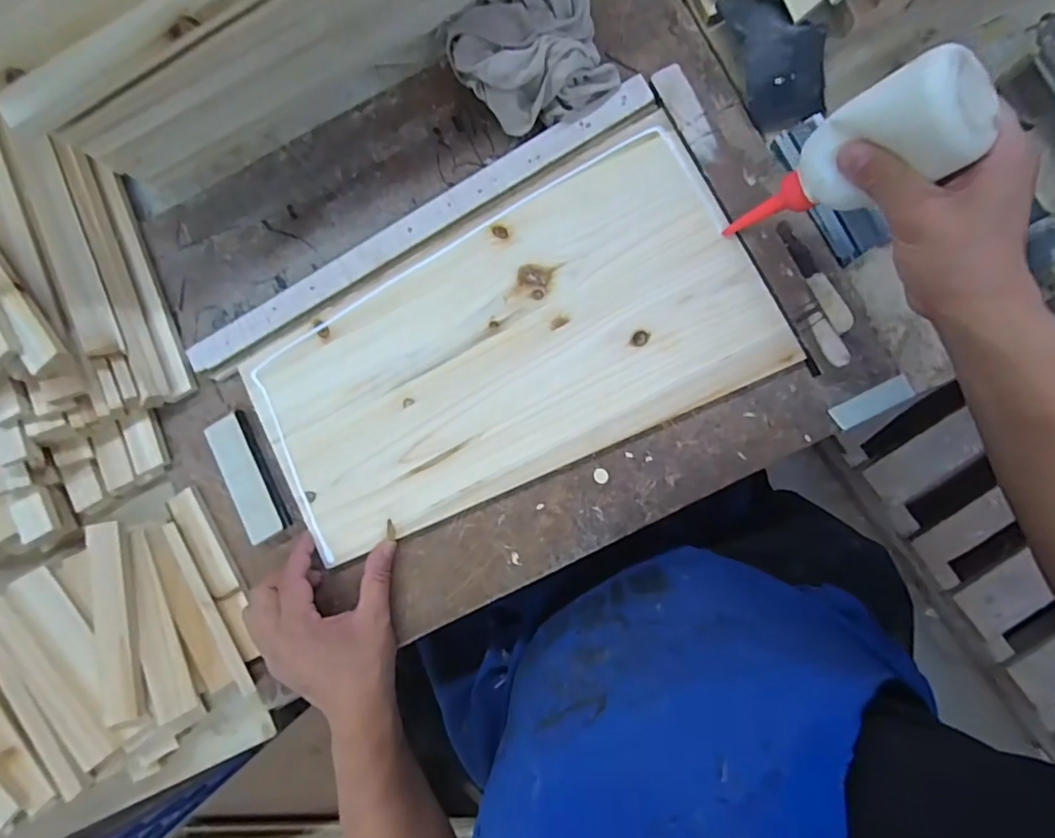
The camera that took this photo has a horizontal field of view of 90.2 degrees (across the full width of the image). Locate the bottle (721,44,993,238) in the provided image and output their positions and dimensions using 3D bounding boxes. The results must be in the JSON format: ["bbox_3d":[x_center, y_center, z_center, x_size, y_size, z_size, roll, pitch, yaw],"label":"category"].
[{"bbox_3d":[0.209,-0.165,0.350,0.051,0.153,0.055,-3,82,-26],"label":"bottle"}]

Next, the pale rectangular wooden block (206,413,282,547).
[{"bbox_3d":[-0.243,0.051,0.454,0.031,0.013,0.109,-26,85,3],"label":"pale rectangular wooden block"}]

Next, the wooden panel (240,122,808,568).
[{"bbox_3d":[-0.020,-0.055,0.443,0.417,0.012,0.221,-27,82,3],"label":"wooden panel"}]

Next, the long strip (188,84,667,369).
[{"bbox_3d":[-0.098,-0.168,0.457,0.449,0.012,0.031,-30,85,3],"label":"long strip"}]

